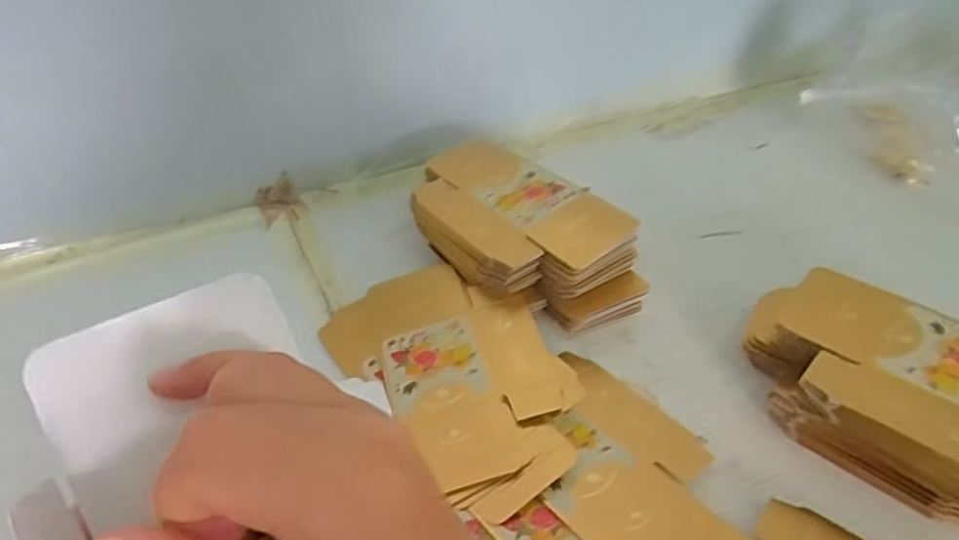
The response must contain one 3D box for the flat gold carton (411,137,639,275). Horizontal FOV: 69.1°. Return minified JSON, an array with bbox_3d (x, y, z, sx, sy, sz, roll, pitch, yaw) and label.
[{"bbox_3d":[0.022,-0.053,0.550,0.106,0.009,0.177,-31,49,-27],"label":"flat gold carton"}]

